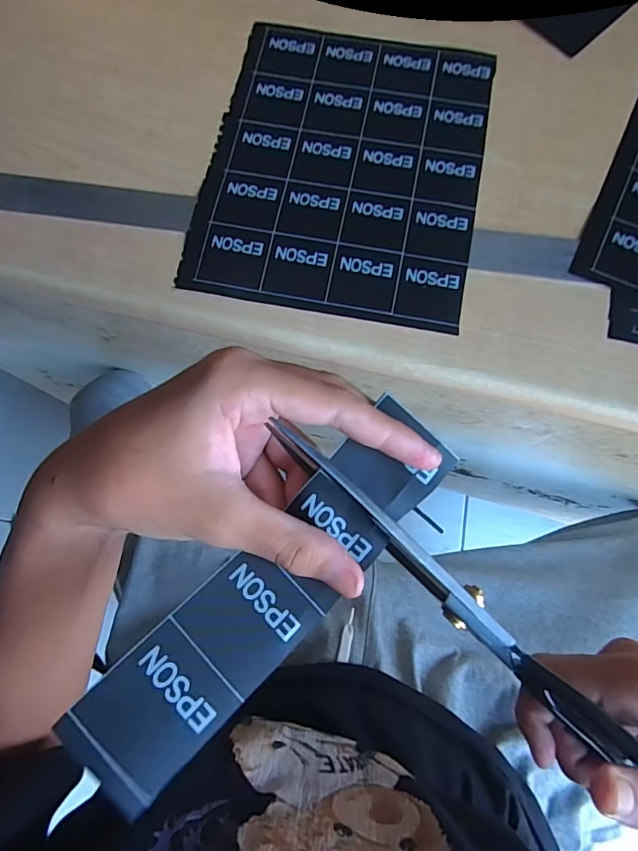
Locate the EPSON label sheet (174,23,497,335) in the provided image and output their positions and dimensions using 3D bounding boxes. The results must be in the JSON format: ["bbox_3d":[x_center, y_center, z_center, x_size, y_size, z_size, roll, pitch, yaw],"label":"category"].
[{"bbox_3d":[0.017,-0.169,0.307,0.170,0.004,0.207,11,78,3],"label":"EPSON label sheet"}]

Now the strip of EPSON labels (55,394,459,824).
[{"bbox_3d":[-0.014,0.058,0.175,0.040,0.021,0.158,44,74,9],"label":"strip of EPSON labels"}]

